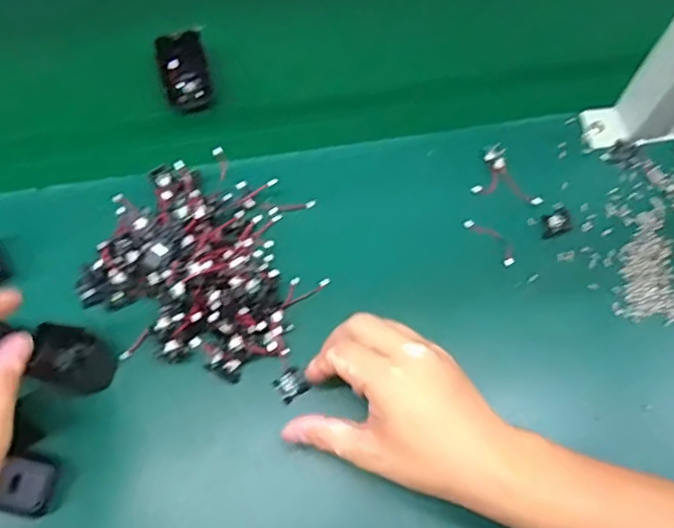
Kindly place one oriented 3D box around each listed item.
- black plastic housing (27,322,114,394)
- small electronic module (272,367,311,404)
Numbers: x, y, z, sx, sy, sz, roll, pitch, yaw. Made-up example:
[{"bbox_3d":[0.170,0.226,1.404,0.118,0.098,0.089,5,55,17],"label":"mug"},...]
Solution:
[{"bbox_3d":[-0.211,0.074,0.492,0.065,0.018,0.045,21,72,8],"label":"black plastic housing"},{"bbox_3d":[-0.035,0.093,0.480,0.024,0.005,0.022,-34,74,-11],"label":"small electronic module"}]

